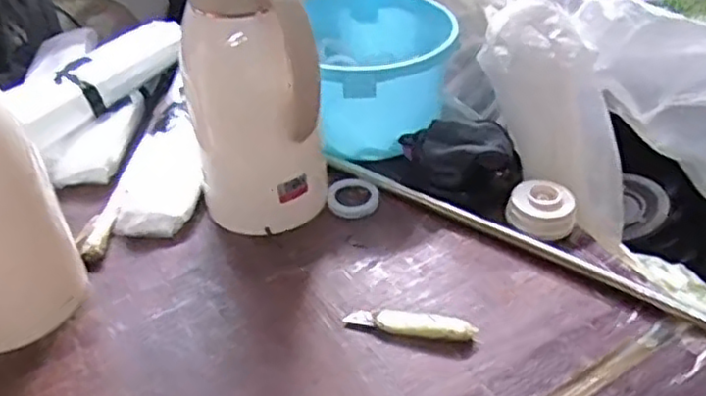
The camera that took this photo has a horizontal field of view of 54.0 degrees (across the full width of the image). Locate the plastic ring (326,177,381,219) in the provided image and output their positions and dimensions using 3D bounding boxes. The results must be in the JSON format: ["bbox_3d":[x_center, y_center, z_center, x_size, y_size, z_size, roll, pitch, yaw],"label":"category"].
[{"bbox_3d":[0.001,-0.001,0.756,0.058,0.008,0.062,-1,39,1],"label":"plastic ring"}]

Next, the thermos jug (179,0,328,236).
[{"bbox_3d":[-0.091,-0.097,0.653,0.127,0.271,0.110,-10,40,-9],"label":"thermos jug"}]

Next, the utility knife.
[{"bbox_3d":[0.050,0.110,0.605,0.112,0.016,0.022,9,40,13],"label":"utility knife"}]

